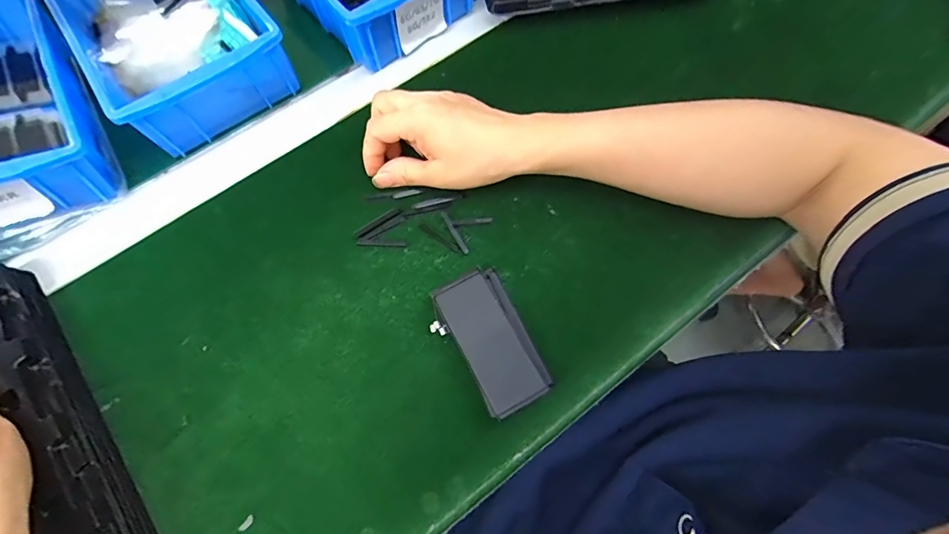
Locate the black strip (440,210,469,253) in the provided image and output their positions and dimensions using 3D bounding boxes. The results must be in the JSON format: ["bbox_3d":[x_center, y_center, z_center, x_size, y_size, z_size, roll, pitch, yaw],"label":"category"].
[{"bbox_3d":[-0.015,-0.027,0.321,0.005,0.006,0.038,-27,74,-9],"label":"black strip"}]

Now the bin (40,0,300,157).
[{"bbox_3d":[-0.266,-0.215,0.362,0.129,0.057,0.215,-35,75,-11],"label":"bin"}]

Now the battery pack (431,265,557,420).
[{"bbox_3d":[0.012,0.049,0.288,0.054,0.019,0.094,-29,74,-10],"label":"battery pack"}]

